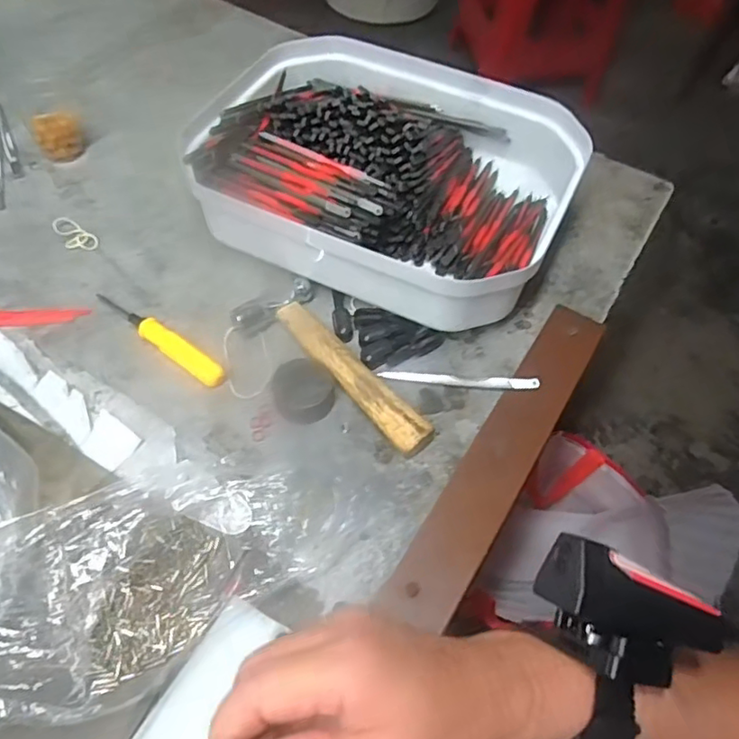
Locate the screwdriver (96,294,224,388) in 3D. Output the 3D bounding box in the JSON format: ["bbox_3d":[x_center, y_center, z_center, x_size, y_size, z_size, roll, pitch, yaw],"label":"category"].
[{"bbox_3d":[-0.145,-0.023,0.412,0.116,0.010,0.017,33,61,17],"label":"screwdriver"}]

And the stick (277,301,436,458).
[{"bbox_3d":[-0.014,0.002,0.394,0.024,0.019,0.136,-38,67,-24],"label":"stick"}]

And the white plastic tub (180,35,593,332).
[{"bbox_3d":[0.012,-0.150,0.464,0.275,0.074,0.221,22,58,10],"label":"white plastic tub"}]

